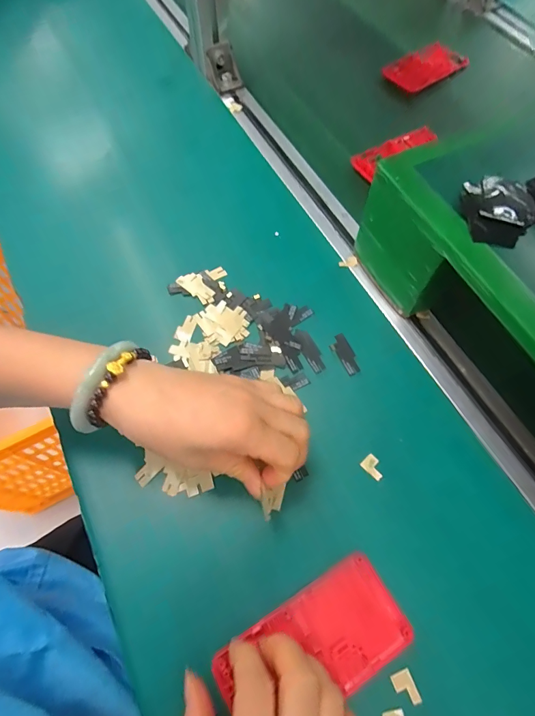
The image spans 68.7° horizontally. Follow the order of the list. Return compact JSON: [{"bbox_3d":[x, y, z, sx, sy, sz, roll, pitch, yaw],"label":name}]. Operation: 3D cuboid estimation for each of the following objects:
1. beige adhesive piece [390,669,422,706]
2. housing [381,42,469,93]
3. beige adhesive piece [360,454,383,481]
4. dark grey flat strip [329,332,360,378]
[{"bbox_3d":[0.089,0.212,0.250,0.013,0.004,0.018,-21,66,-10],"label":"beige adhesive piece"},{"bbox_3d":[0.213,-0.393,0.530,0.118,0.011,0.060,-37,70,-17],"label":"housing"},{"bbox_3d":[0.084,0.086,0.309,0.012,0.005,0.018,-38,70,-17],"label":"beige adhesive piece"},{"bbox_3d":[0.070,-0.003,0.352,0.018,0.004,0.041,-20,66,-10],"label":"dark grey flat strip"}]

